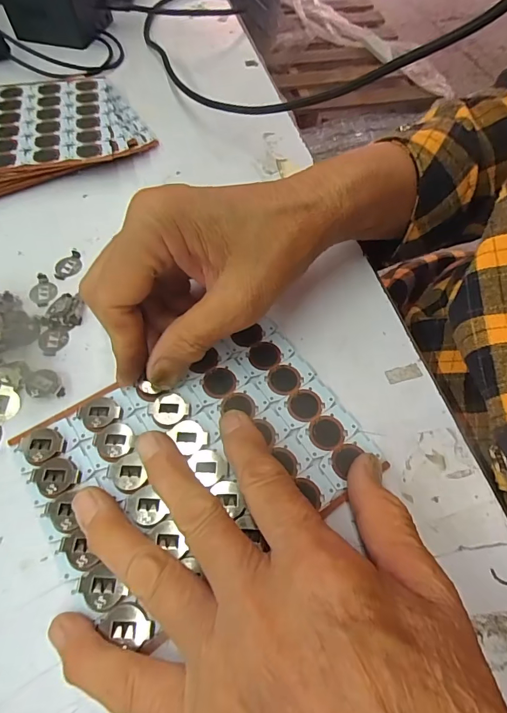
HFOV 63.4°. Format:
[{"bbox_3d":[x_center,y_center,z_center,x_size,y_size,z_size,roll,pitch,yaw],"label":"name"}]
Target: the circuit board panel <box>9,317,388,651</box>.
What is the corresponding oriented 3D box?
[{"bbox_3d":[-0.027,0.046,0.202,0.149,0.007,0.107,-29,66,-18],"label":"circuit board panel"}]

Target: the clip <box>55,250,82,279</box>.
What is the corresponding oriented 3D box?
[{"bbox_3d":[-0.118,-0.058,0.262,0.015,0.004,0.022,38,65,19],"label":"clip"}]

